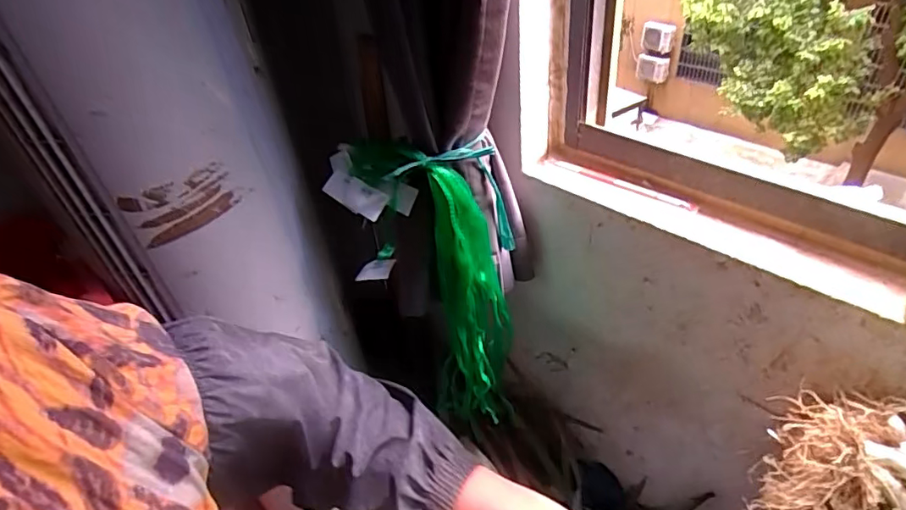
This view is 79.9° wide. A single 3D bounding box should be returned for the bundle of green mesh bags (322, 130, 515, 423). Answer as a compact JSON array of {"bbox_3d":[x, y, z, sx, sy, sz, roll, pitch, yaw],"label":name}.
[{"bbox_3d":[-0.034,0.056,0.859,0.243,0.489,0.120,4,42,13],"label":"bundle of green mesh bags"}]

